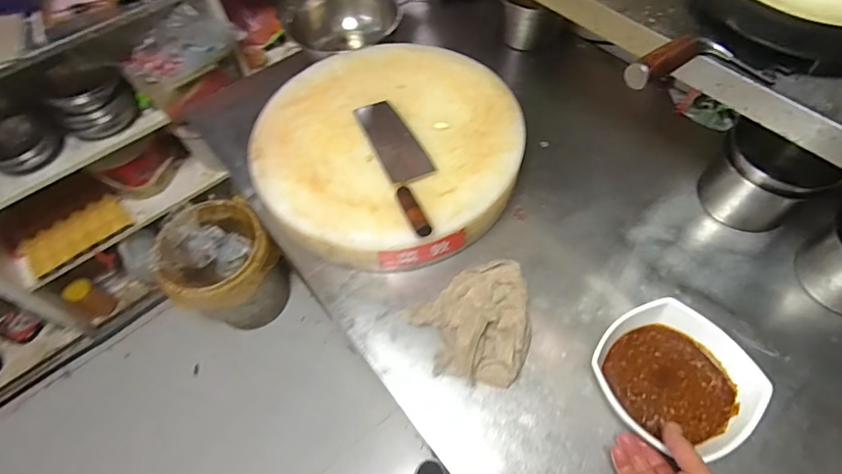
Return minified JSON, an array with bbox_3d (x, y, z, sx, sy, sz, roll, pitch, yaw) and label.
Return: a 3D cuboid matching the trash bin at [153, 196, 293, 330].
[{"bbox_3d":[-0.620,0.104,1.418,0.286,0.376,0.296,-2,58,3],"label":"trash bin"}]

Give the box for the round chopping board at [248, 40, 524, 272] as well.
[{"bbox_3d":[-0.057,-0.166,0.801,0.457,0.104,0.489,0,58,4],"label":"round chopping board"}]

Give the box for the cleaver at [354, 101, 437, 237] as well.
[{"bbox_3d":[-0.029,-0.130,0.714,0.074,0.024,0.309,-21,59,-9],"label":"cleaver"}]

